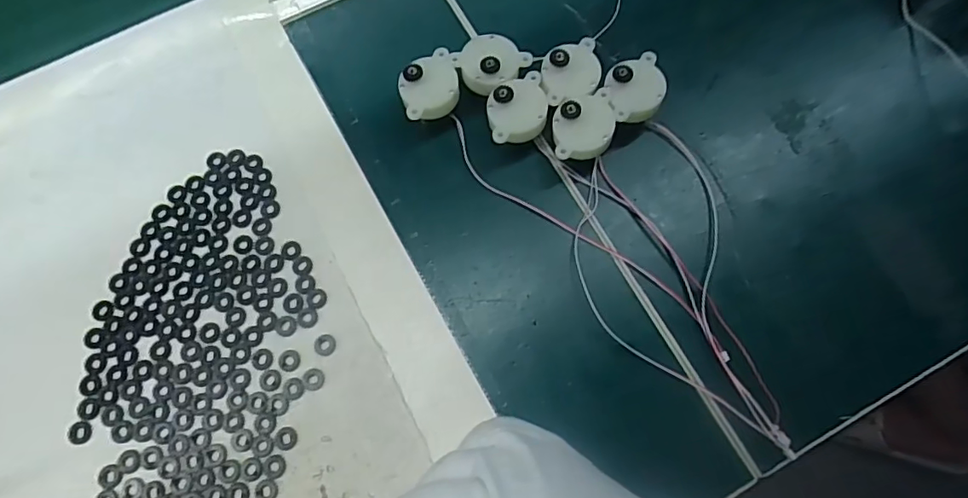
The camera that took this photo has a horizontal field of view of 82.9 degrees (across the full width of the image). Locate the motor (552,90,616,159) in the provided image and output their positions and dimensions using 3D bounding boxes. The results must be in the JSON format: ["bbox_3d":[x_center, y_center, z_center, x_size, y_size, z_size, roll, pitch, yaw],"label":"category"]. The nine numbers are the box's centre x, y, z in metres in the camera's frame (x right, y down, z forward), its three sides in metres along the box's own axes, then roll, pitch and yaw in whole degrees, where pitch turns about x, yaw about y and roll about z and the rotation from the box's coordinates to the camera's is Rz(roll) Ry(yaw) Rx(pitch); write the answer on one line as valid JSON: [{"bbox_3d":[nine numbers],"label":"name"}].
[{"bbox_3d":[0.052,-0.063,0.295,0.031,0.030,0.034,-5,73,-1],"label":"motor"}]

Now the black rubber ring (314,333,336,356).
[{"bbox_3d":[-0.081,0.048,0.277,0.011,0.004,0.011,0,75,1],"label":"black rubber ring"}]

